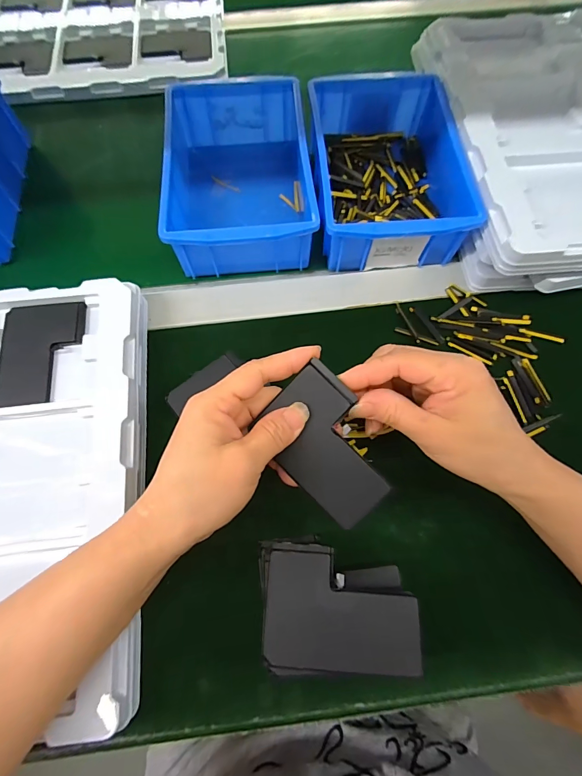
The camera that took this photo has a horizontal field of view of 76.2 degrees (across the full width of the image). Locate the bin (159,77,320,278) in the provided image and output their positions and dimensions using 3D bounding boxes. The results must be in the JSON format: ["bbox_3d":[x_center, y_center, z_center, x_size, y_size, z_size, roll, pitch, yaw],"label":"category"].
[{"bbox_3d":[-0.050,-0.209,0.363,0.127,0.058,0.193,-5,70,-1],"label":"bin"}]

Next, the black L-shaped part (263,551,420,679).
[{"bbox_3d":[0.030,0.131,0.219,0.088,0.004,0.059,3,70,2],"label":"black L-shaped part"}]

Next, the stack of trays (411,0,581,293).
[{"bbox_3d":[0.308,-0.256,0.377,0.301,0.063,0.329,-5,70,-1],"label":"stack of trays"}]

